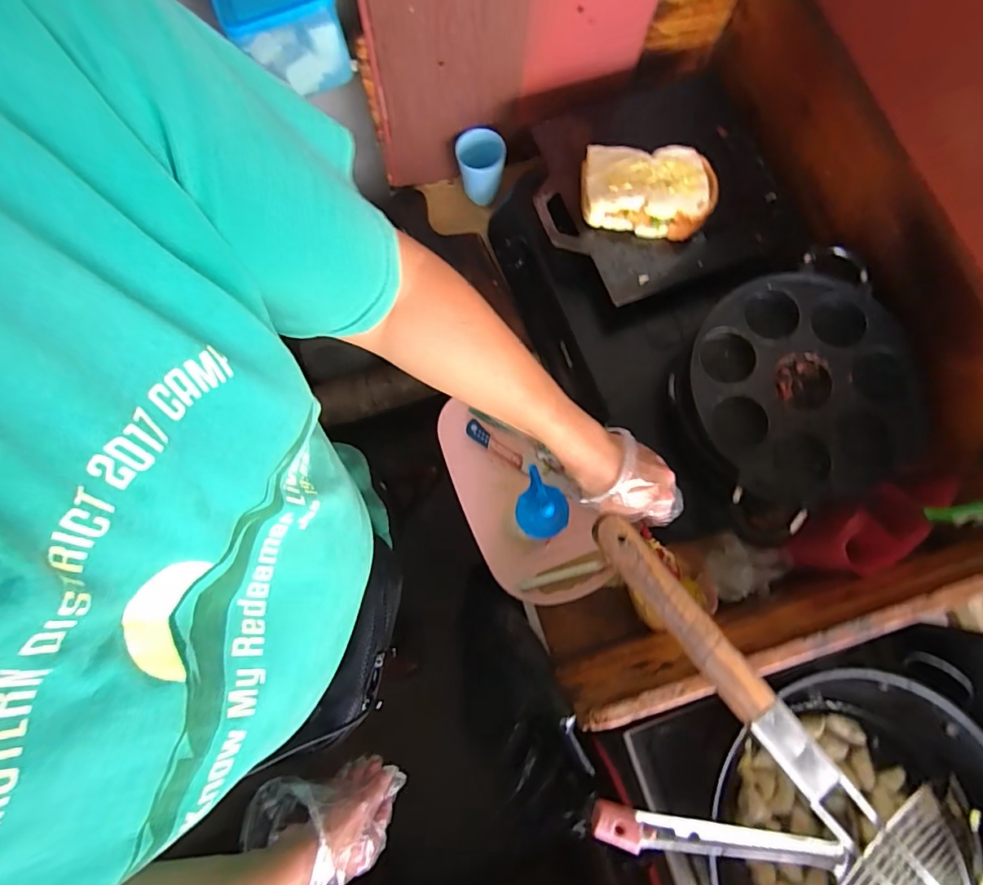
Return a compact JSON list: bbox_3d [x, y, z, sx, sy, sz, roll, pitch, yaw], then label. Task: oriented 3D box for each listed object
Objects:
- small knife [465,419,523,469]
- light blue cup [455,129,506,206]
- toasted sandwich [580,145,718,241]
[{"bbox_3d":[0.004,0.003,0.745,0.101,0.009,0.024,38,79,9],"label":"small knife"},{"bbox_3d":[-0.017,-0.442,0.819,0.075,0.102,0.070,-3,76,-1],"label":"light blue cup"},{"bbox_3d":[0.205,-0.333,0.661,0.171,0.044,0.107,4,76,1],"label":"toasted sandwich"}]

